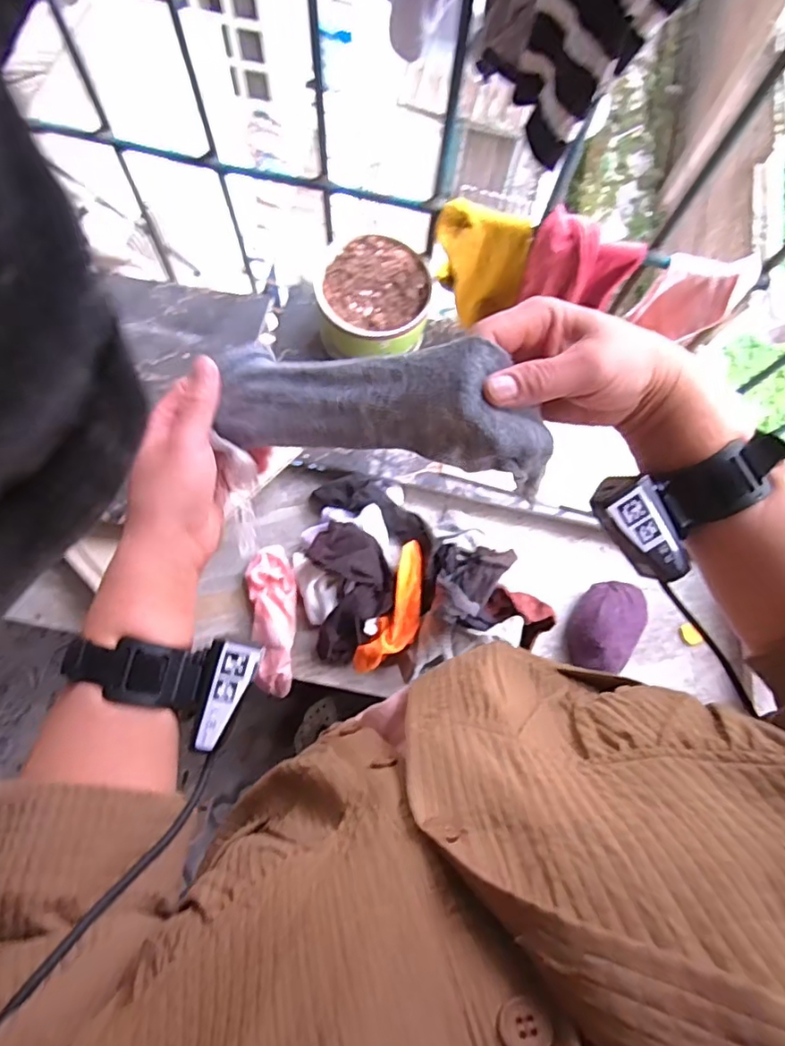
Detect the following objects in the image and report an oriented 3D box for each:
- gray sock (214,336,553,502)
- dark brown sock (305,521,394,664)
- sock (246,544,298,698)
[{"bbox_3d":[-0.015,-0.067,0.347,0.205,0.068,0.057,11,67,26],"label":"gray sock"},{"bbox_3d":[-0.043,0.072,0.639,0.084,0.064,0.135,-7,69,-4],"label":"dark brown sock"},{"bbox_3d":[-0.133,0.110,0.655,0.051,0.027,0.164,-4,84,-3],"label":"sock"}]

